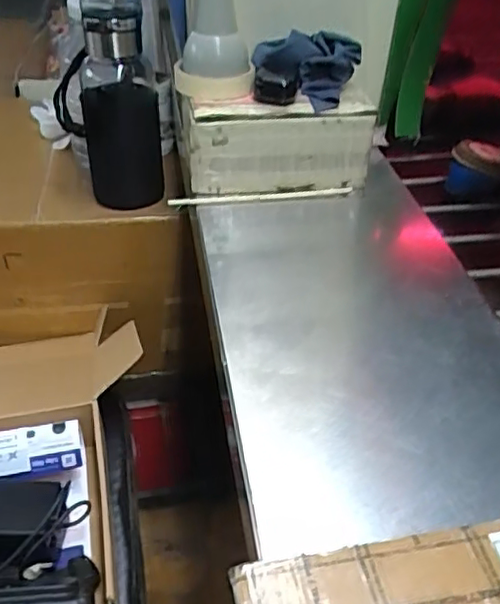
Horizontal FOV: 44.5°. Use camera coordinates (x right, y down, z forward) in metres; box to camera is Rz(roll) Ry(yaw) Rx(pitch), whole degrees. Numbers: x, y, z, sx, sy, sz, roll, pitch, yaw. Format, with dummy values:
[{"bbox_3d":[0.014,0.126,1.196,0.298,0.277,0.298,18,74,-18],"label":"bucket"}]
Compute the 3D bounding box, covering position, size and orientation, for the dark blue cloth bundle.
[{"bbox_3d":[0.056,-0.235,0.620,0.109,0.051,0.084,7,39,2],"label":"dark blue cloth bundle"}]

